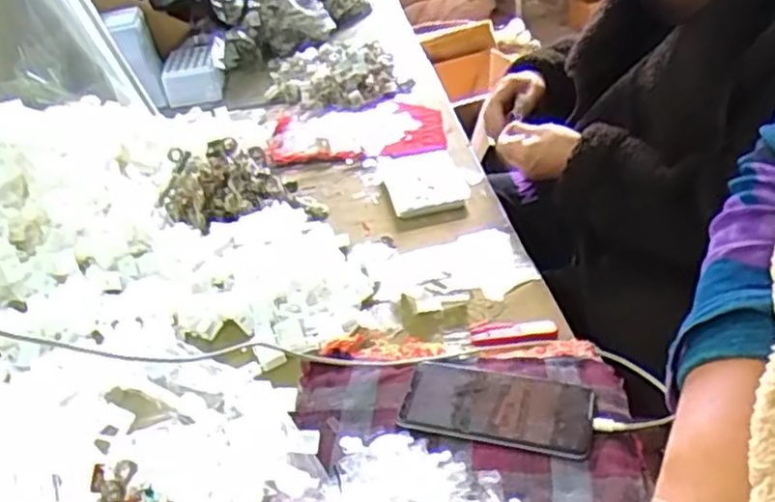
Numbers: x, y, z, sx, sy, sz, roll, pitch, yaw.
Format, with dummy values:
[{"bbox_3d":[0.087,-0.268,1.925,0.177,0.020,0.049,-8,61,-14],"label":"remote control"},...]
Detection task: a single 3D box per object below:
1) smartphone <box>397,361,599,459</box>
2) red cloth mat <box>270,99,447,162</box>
[{"bbox_3d":[0.093,0.132,0.626,0.158,0.012,0.078,6,37,20],"label":"smartphone"},{"bbox_3d":[-0.051,-0.185,1.141,0.267,0.029,0.208,-6,35,3],"label":"red cloth mat"}]

